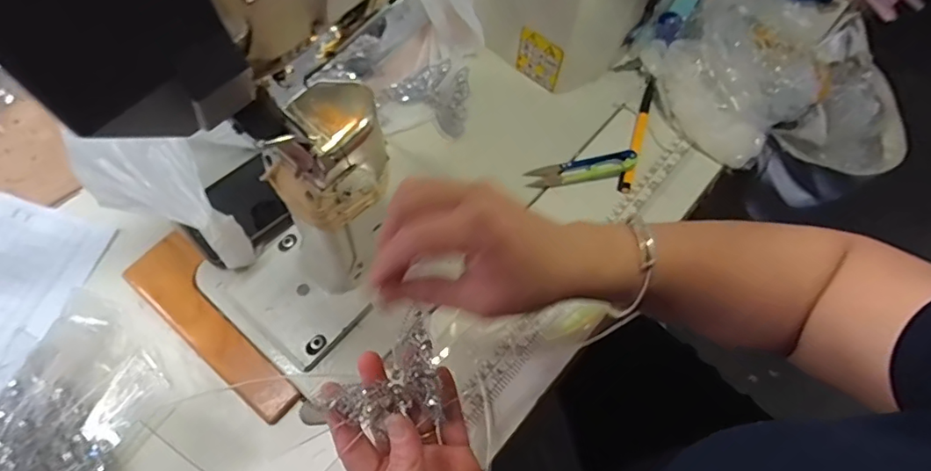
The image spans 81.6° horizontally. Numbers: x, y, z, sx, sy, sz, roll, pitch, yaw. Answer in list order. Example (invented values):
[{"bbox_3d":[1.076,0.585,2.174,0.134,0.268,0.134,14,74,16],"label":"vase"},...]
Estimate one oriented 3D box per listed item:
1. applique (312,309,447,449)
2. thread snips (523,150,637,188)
[{"bbox_3d":[-0.042,0.097,0.338,0.080,0.014,0.059,-40,100,-33],"label":"applique"},{"bbox_3d":[0.111,-0.061,0.515,0.101,0.013,0.023,-11,61,11],"label":"thread snips"}]

